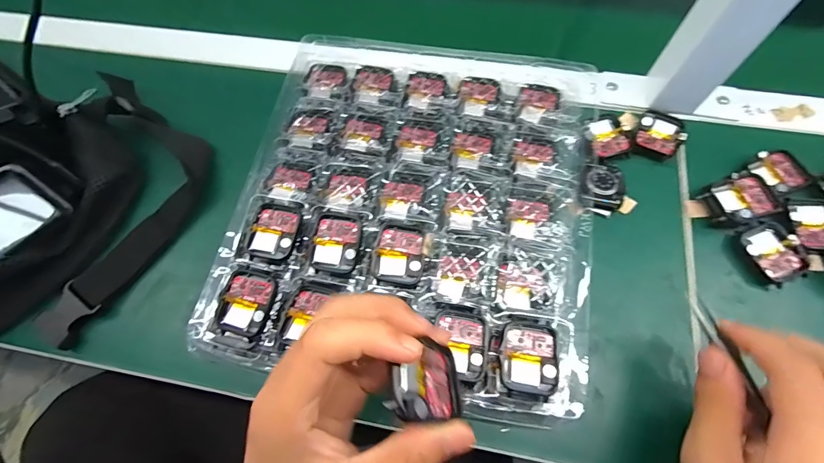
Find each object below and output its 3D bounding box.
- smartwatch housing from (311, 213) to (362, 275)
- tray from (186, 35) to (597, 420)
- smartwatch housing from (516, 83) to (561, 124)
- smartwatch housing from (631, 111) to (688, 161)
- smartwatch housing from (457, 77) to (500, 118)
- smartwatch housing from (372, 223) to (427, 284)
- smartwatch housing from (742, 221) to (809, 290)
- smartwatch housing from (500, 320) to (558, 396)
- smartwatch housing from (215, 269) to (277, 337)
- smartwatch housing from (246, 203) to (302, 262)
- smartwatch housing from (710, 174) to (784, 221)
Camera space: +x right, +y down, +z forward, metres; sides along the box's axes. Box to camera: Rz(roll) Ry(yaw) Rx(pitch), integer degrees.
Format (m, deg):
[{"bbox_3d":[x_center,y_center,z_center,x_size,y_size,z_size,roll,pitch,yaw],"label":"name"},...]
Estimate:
[{"bbox_3d":[-0.055,0.008,0.284,0.035,0.009,0.040,8,69,6],"label":"smartwatch housing"},{"bbox_3d":[0.004,-0.027,0.311,0.270,0.035,0.283,8,69,6],"label":"tray"},{"bbox_3d":[0.111,-0.112,0.338,0.034,0.012,0.033,17,70,9],"label":"smartwatch housing"},{"bbox_3d":[0.218,-0.085,0.339,0.037,0.009,0.045,24,71,11],"label":"smartwatch housing"},{"bbox_3d":[0.059,-0.119,0.342,0.034,0.014,0.037,12,69,7],"label":"smartwatch housing"},{"bbox_3d":[-0.009,0.015,0.282,0.036,0.010,0.042,9,69,6],"label":"smartwatch housing"},{"bbox_3d":[0.277,0.017,0.296,0.037,0.010,0.046,-19,68,-5],"label":"smartwatch housing"},{"bbox_3d":[0.076,0.082,0.250,0.036,0.007,0.043,8,68,5],"label":"smartwatch housing"},{"bbox_3d":[-0.115,0.050,0.270,0.036,0.008,0.043,10,69,6],"label":"smartwatch housing"},{"bbox_3d":[-0.104,0.000,0.294,0.036,0.007,0.043,8,69,6],"label":"smartwatch housing"},{"bbox_3d":[0.265,-0.025,0.307,0.042,0.012,0.035,-17,68,-4],"label":"smartwatch housing"}]

